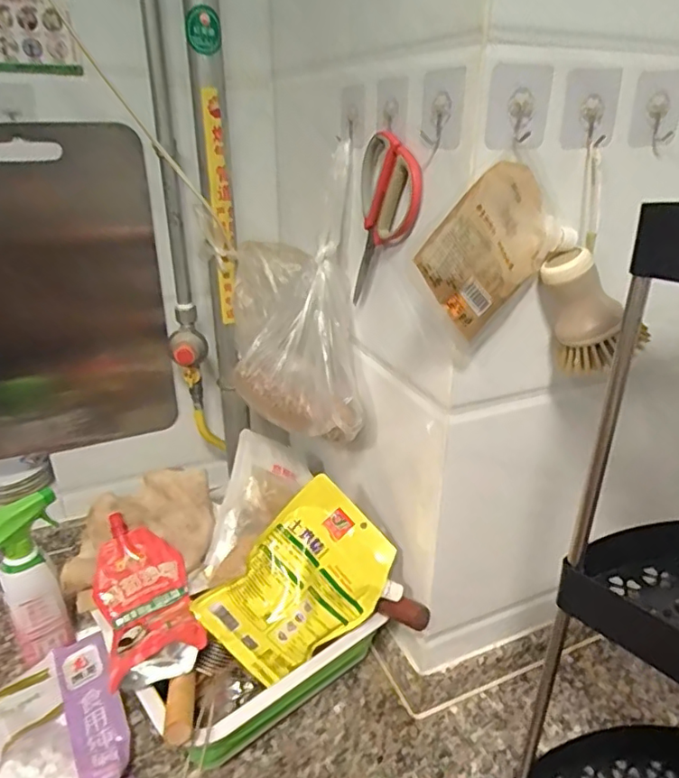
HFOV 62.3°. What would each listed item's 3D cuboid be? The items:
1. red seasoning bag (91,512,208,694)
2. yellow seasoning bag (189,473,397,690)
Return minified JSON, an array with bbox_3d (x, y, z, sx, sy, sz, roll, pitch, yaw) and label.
[{"bbox_3d":[-0.222,0.234,0.639,0.097,0.072,0.185,-11,28,-23],"label":"red seasoning bag"},{"bbox_3d":[-0.040,0.218,0.625,0.141,0.029,0.203,44,75,6],"label":"yellow seasoning bag"}]

